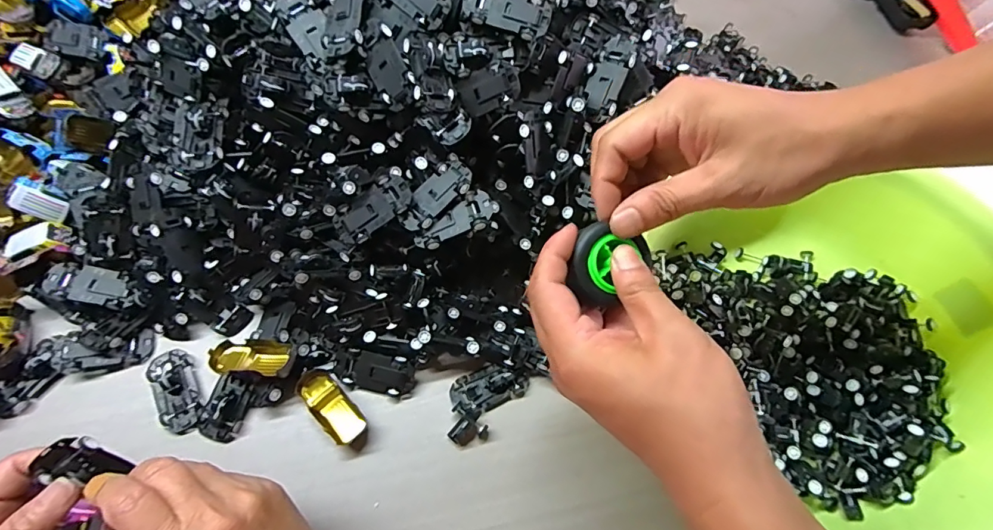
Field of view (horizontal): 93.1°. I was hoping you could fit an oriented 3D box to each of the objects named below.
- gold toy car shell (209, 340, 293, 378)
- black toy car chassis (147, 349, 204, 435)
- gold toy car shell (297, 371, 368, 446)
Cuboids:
[{"bbox_3d":[-0.191,0.073,0.369,0.059,0.025,0.028,5,64,-1],"label":"gold toy car shell"},{"bbox_3d":[-0.253,0.098,0.370,0.030,0.008,0.067,-25,68,-14],"label":"black toy car chassis"},{"bbox_3d":[-0.130,0.112,0.371,0.028,0.012,0.063,-40,73,-20],"label":"gold toy car shell"}]

